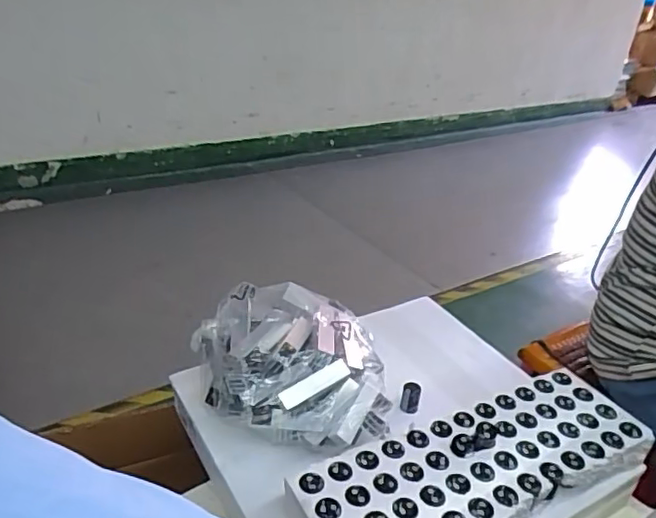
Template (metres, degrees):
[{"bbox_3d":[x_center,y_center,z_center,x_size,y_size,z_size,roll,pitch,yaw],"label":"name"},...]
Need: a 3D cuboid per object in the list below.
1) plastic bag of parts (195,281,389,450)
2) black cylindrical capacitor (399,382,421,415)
[{"bbox_3d":[-0.039,0.119,0.661,0.221,0.111,0.162,8,29,5],"label":"plastic bag of parts"},{"bbox_3d":[0.100,0.166,0.700,0.022,0.031,0.023,4,29,-3],"label":"black cylindrical capacitor"}]

